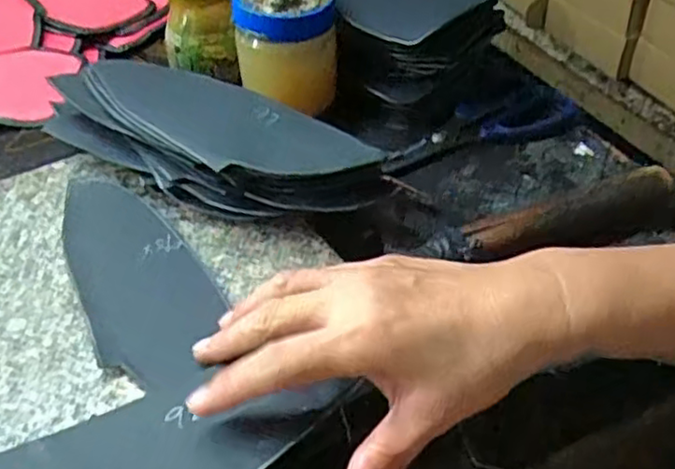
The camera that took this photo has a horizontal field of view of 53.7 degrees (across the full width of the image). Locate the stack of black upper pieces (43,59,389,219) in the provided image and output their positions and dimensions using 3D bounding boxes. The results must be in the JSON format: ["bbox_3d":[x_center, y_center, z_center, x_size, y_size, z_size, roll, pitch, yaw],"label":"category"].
[{"bbox_3d":[-0.083,-0.059,0.425,0.259,0.059,0.082,26,50,26],"label":"stack of black upper pieces"}]

